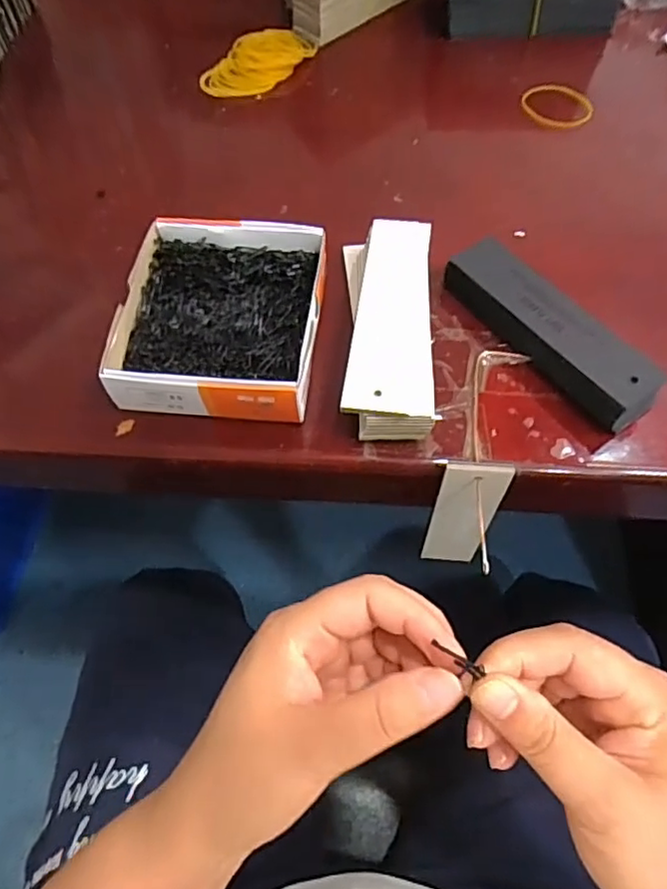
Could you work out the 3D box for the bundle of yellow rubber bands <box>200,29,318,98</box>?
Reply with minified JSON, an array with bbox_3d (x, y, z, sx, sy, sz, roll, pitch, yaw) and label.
[{"bbox_3d":[-0.059,-0.295,0.469,0.052,0.011,0.087,33,67,18],"label":"bundle of yellow rubber bands"}]

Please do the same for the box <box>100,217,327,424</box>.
[{"bbox_3d":[-0.059,-0.065,0.325,0.101,0.032,0.117,4,62,4],"label":"box"}]

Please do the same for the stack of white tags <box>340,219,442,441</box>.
[{"bbox_3d":[0.029,-0.063,0.321,0.045,0.030,0.130,0,62,2],"label":"stack of white tags"}]

